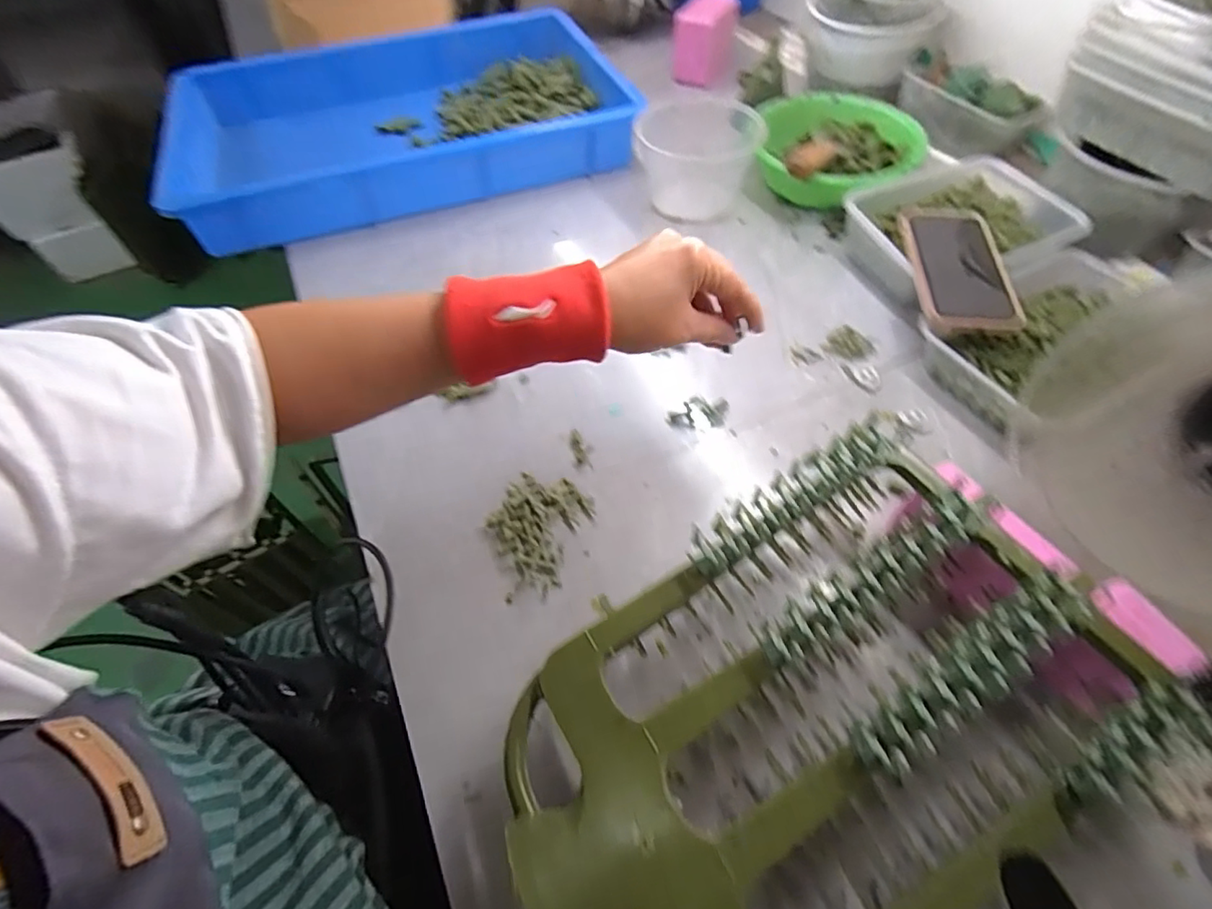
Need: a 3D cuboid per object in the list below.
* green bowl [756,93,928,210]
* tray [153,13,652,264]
[{"bbox_3d":[0.279,-0.368,0.686,0.186,0.061,0.211,5,54,7],"label":"green bowl"},{"bbox_3d":[-0.267,-0.449,0.776,0.565,0.091,0.364,-17,55,-8],"label":"tray"}]

